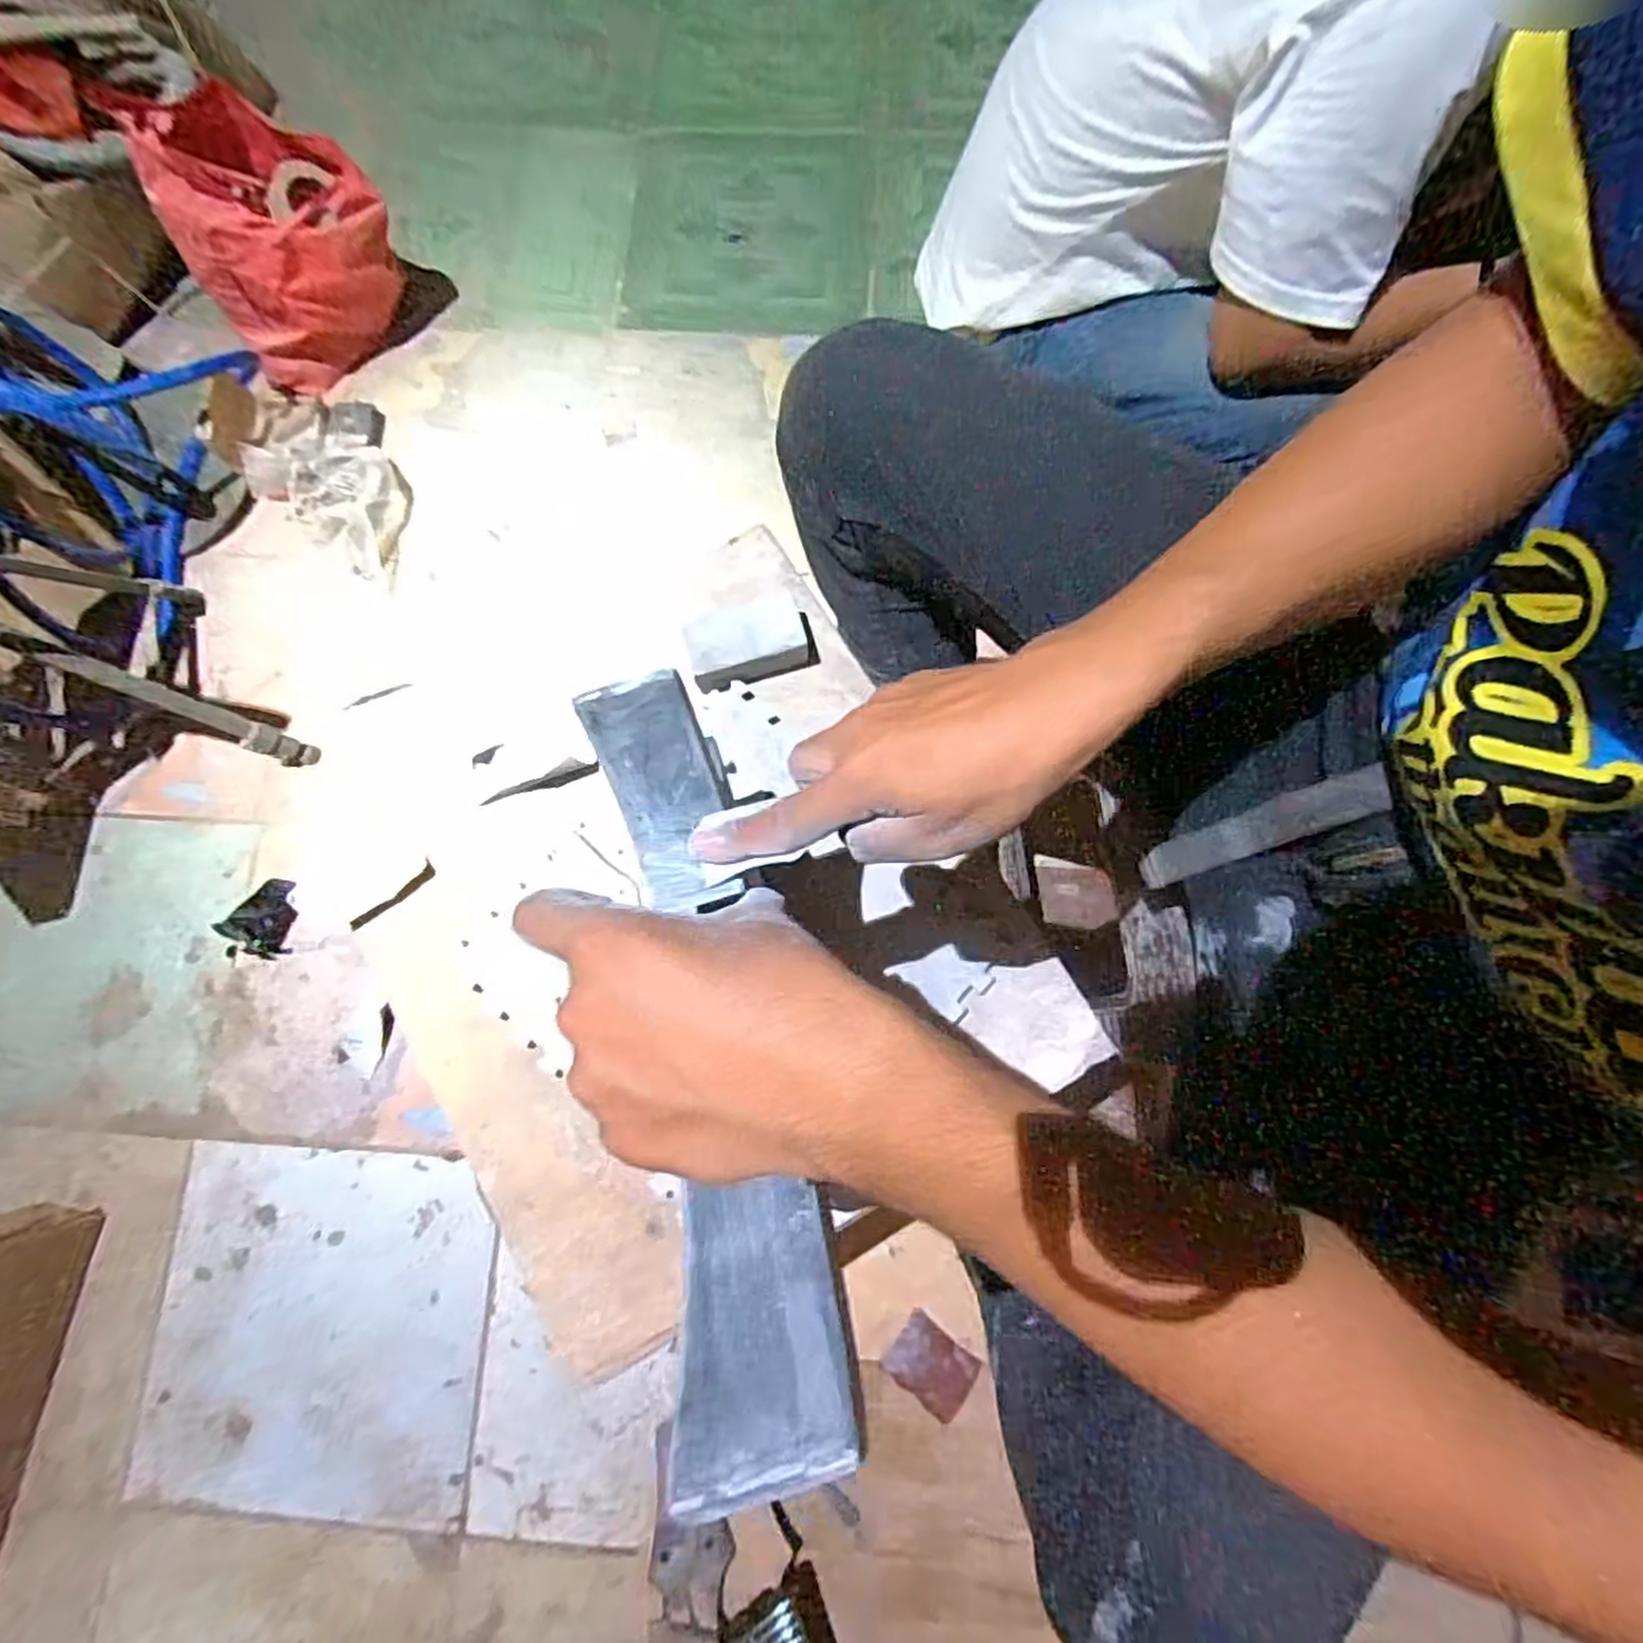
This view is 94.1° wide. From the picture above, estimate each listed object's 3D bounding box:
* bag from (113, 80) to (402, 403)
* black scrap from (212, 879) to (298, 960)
[{"bbox_3d":[-0.725,-0.789,1.052,0.263,0.277,0.146,-27,79,-4],"label":"bag"},{"bbox_3d":[-0.740,0.124,0.997,0.081,0.050,0.102,2,78,2],"label":"black scrap"}]

